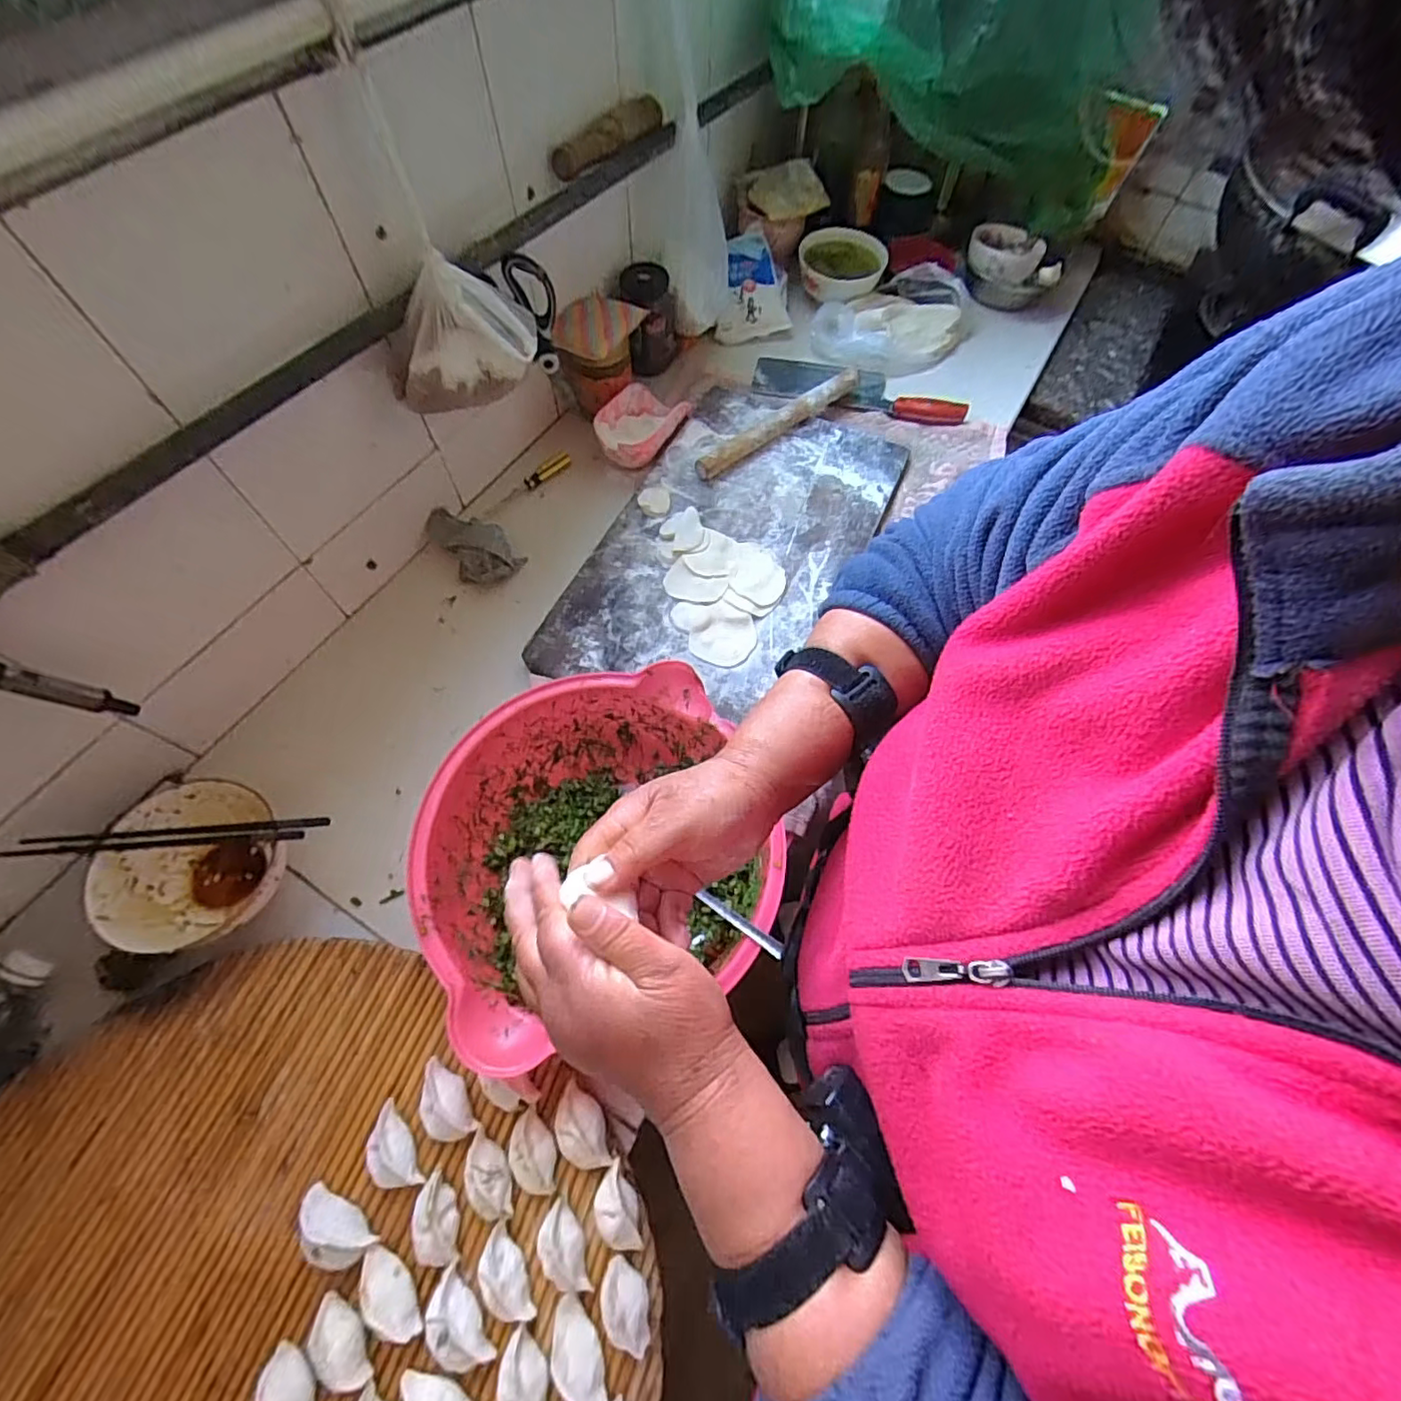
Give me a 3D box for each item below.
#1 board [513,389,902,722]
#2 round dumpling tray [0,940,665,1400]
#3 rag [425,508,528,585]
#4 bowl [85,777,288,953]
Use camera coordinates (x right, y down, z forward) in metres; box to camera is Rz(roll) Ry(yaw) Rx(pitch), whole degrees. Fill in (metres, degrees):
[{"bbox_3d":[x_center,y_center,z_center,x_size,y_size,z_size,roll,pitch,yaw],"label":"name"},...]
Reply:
[{"bbox_3d":[0.053,-0.210,0.751,0.290,0.033,0.526,21,63,8],"label":"board"},{"bbox_3d":[-0.312,0.446,0.380,0.491,0.035,0.519,1,62,-2],"label":"round dumpling tray"},{"bbox_3d":[-0.272,-0.185,0.719,0.116,0.027,0.067,33,66,14],"label":"rag"},{"bbox_3d":[-0.424,0.143,0.517,0.132,0.054,0.137,-26,66,-15],"label":"bowl"}]

